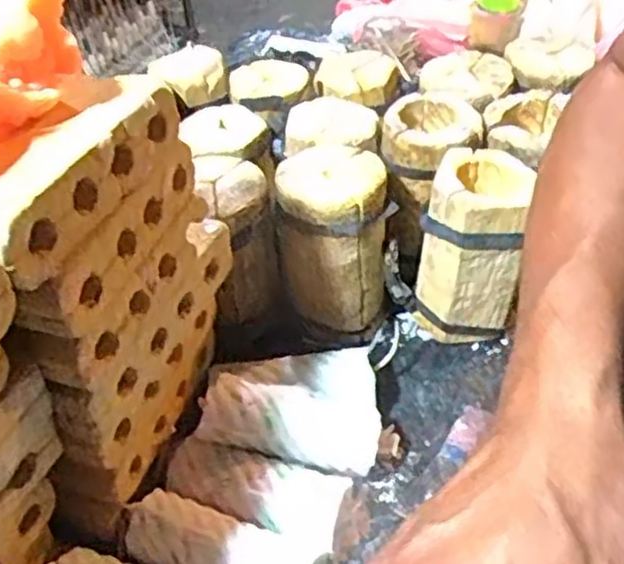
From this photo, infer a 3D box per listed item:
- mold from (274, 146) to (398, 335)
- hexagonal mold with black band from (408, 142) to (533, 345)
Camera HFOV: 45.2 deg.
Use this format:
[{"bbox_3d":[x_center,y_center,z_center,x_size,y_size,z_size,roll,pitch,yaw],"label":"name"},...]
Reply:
[{"bbox_3d":[0.017,-0.042,0.668,0.089,0.144,0.096,-3,42,2],"label":"mold"},{"bbox_3d":[0.141,-0.029,0.657,0.090,0.148,0.094,8,44,13],"label":"hexagonal mold with black band"}]

